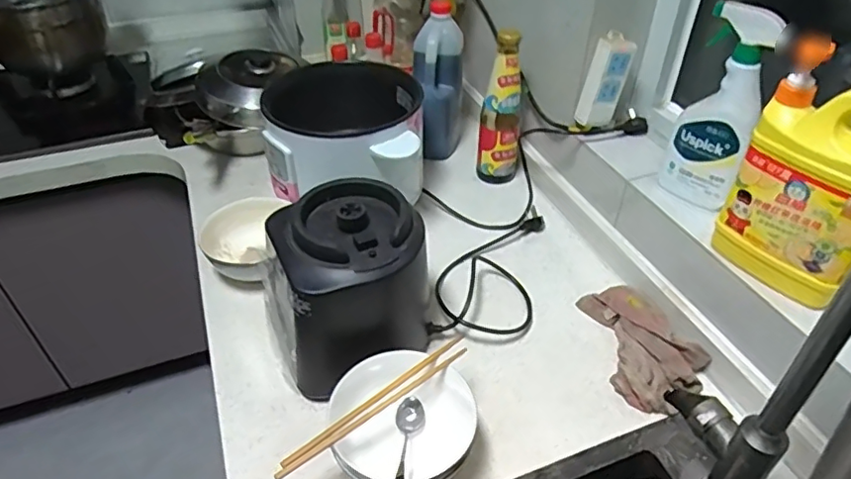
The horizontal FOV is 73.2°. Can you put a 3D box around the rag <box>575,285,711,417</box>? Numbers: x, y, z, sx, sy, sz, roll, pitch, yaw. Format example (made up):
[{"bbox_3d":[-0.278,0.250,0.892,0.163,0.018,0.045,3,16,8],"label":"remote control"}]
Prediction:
[{"bbox_3d":[0.282,0.128,0.732,0.116,0.043,0.180,-6,40,-7],"label":"rag"}]

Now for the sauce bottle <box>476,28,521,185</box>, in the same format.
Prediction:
[{"bbox_3d":[0.128,-0.214,0.964,0.072,0.250,0.064,4,40,5],"label":"sauce bottle"}]

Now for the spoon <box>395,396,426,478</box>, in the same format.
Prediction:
[{"bbox_3d":[-0.018,0.204,0.558,0.028,0.032,0.138,2,13,2],"label":"spoon"}]

